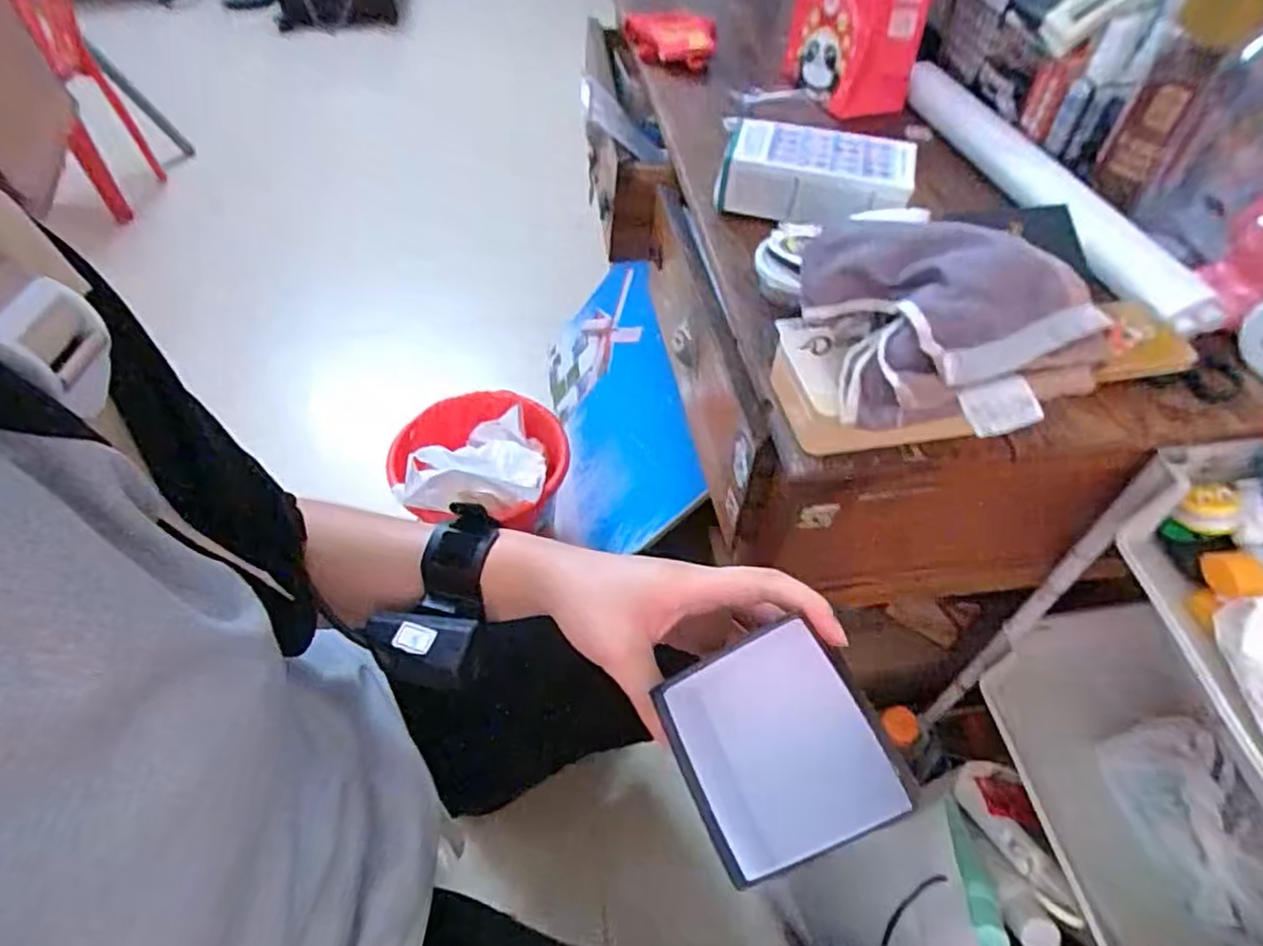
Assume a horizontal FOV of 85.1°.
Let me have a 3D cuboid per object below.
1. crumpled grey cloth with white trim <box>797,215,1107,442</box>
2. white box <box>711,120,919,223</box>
[{"bbox_3d":[0.170,-0.079,0.367,0.148,0.065,0.097,8,51,5],"label":"crumpled grey cloth with white trim"},{"bbox_3d":[0.148,-0.242,0.563,0.149,0.050,0.084,13,52,8],"label":"white box"}]

